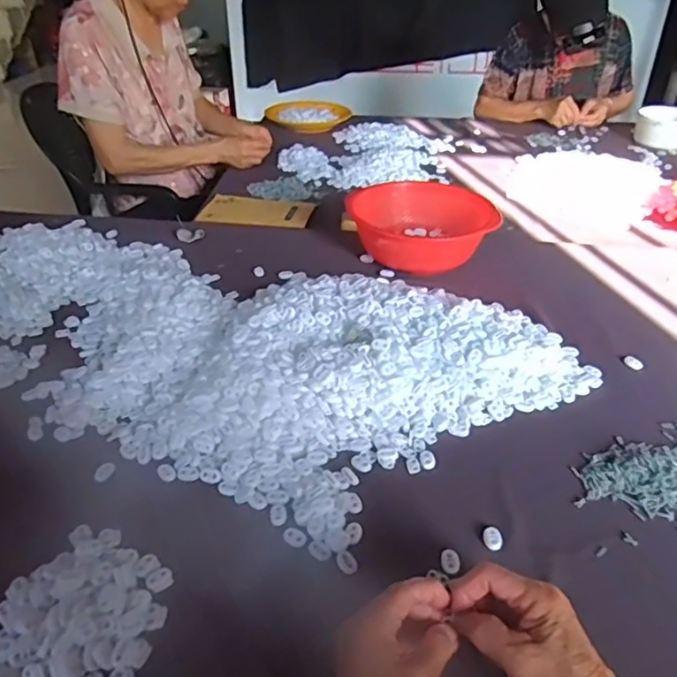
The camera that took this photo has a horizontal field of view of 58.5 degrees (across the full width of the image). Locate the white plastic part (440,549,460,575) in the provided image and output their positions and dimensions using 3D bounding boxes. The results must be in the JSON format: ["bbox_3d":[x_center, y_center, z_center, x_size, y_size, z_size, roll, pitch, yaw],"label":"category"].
[{"bbox_3d":[0.099,0.197,0.533,0.017,0.005,0.025,2,35,4],"label":"white plastic part"}]

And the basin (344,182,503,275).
[{"bbox_3d":[0.131,-0.178,1.014,0.204,0.115,0.204,0,35,0],"label":"basin"}]

